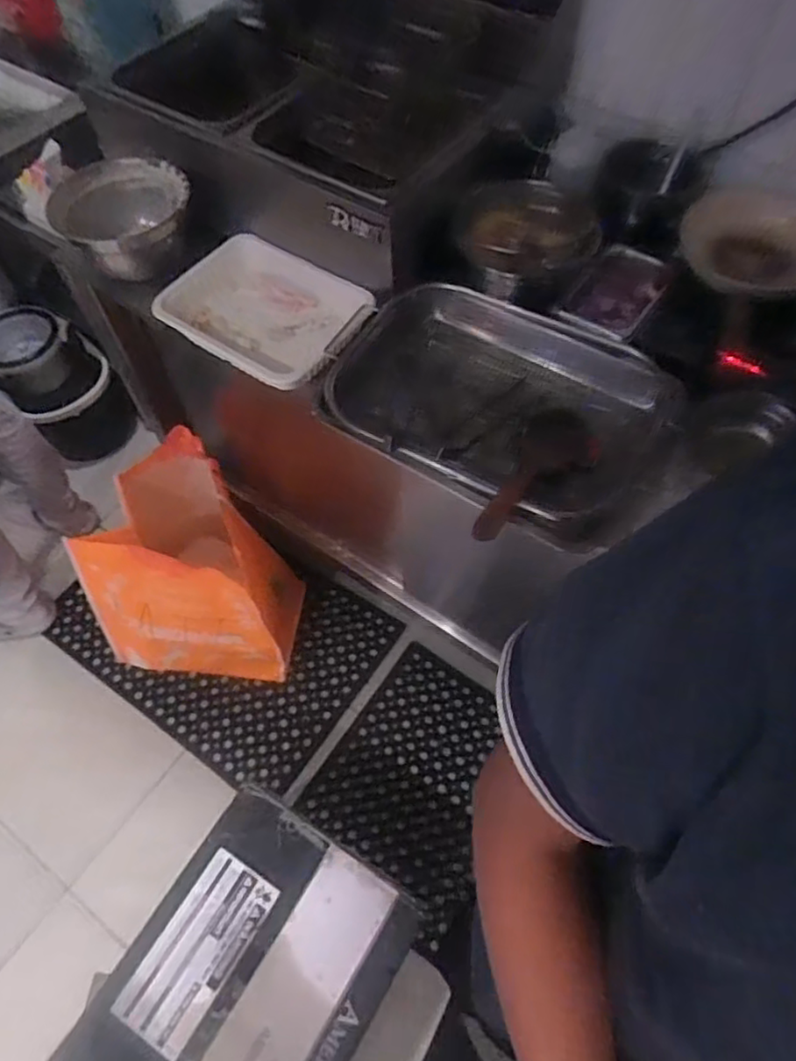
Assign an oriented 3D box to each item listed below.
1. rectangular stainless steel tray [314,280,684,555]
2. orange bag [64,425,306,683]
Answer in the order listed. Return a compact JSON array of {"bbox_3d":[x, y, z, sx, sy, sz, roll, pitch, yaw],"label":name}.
[{"bbox_3d":[0.113,-0.144,0.833,0.418,0.116,0.286,24,63,15],"label":"rectangular stainless steel tray"},{"bbox_3d":[-0.416,0.062,1.382,0.366,0.392,0.389,4,59,4],"label":"orange bag"}]

